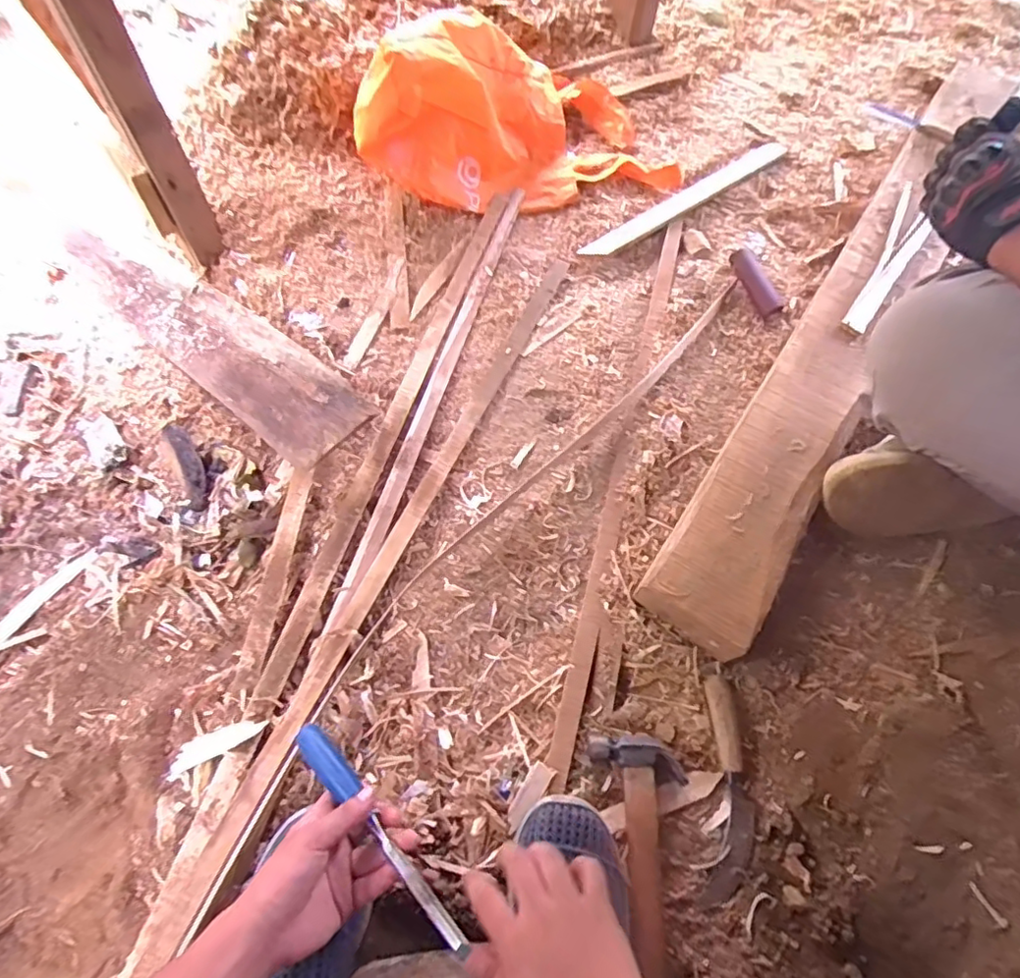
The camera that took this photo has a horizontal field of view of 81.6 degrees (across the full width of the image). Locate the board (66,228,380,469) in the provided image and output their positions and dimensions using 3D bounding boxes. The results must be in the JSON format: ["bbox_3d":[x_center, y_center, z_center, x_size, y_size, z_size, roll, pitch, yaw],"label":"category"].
[{"bbox_3d":[-0.451,-0.237,0.827,0.788,0.029,0.112,33,69,29],"label":"board"}]

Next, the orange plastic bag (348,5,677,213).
[{"bbox_3d":[0.007,-0.581,0.893,0.476,0.185,0.249,-16,68,-8],"label":"orange plastic bag"}]

